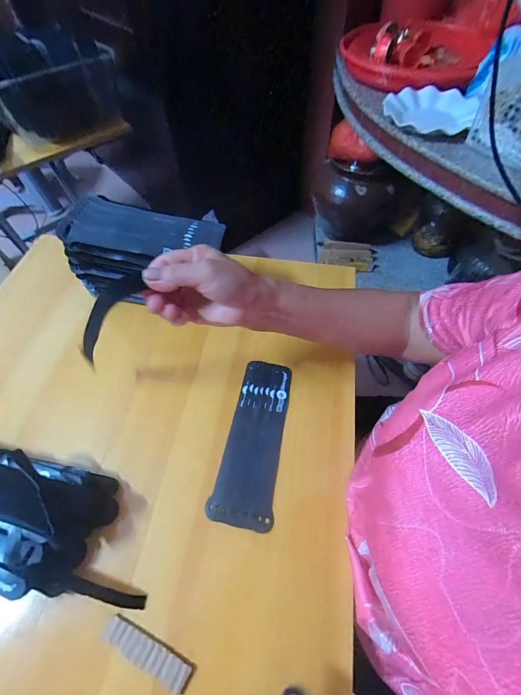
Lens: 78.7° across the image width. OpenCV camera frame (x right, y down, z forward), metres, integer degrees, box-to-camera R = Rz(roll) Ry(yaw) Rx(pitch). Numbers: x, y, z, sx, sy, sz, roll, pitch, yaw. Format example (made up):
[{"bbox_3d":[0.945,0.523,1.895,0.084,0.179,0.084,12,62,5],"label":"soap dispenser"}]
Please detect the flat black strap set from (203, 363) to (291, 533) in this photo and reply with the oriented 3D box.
[{"bbox_3d":[-0.005,0.109,0.396,0.068,0.008,0.199,10,59,8],"label":"flat black strap set"}]

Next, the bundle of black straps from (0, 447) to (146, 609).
[{"bbox_3d":[-0.253,0.175,0.331,0.296,0.045,0.115,11,59,9],"label":"bundle of black straps"}]

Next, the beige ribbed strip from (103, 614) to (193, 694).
[{"bbox_3d":[-0.103,0.277,0.288,0.086,0.006,0.020,21,61,14],"label":"beige ribbed strip"}]

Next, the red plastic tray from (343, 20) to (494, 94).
[{"bbox_3d":[0.326,-0.697,0.744,0.336,0.073,0.246,34,65,20],"label":"red plastic tray"}]

